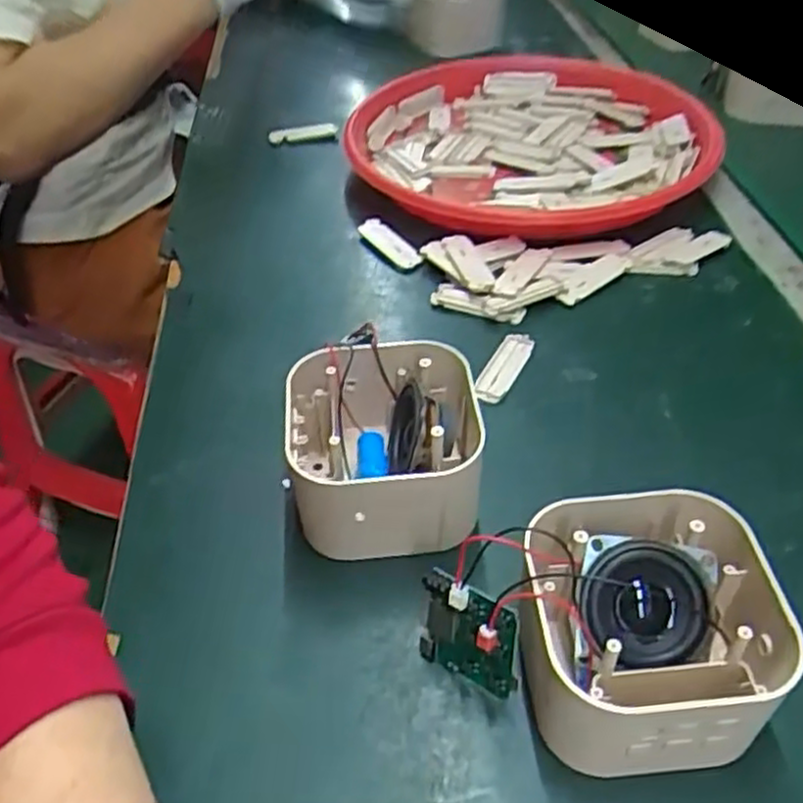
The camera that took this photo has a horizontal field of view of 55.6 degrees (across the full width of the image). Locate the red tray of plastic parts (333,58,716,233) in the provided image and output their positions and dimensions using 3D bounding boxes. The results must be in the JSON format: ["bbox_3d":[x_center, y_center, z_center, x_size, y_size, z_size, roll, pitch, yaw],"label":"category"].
[{"bbox_3d":[0.104,-0.206,0.619,0.276,0.052,0.266,-11,44,-9],"label":"red tray of plastic parts"}]

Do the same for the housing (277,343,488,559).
[{"bbox_3d":[-0.008,0.022,0.367,0.093,0.061,0.102,-2,43,0],"label":"housing"}]

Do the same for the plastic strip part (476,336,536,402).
[{"bbox_3d":[0.059,-0.020,0.444,0.018,0.008,0.058,21,48,22],"label":"plastic strip part"}]

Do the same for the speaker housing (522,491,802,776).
[{"bbox_3d":[0.093,0.088,0.294,0.093,0.063,0.085,-3,43,-1],"label":"speaker housing"}]

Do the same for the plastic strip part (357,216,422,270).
[{"bbox_3d":[-0.008,-0.112,0.545,0.015,0.015,0.060,-28,49,-25],"label":"plastic strip part"}]

